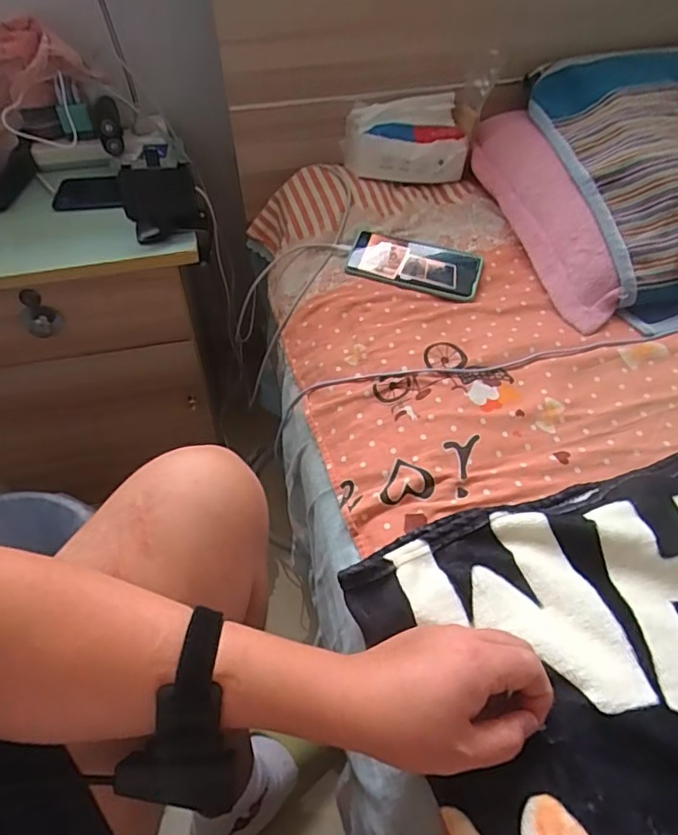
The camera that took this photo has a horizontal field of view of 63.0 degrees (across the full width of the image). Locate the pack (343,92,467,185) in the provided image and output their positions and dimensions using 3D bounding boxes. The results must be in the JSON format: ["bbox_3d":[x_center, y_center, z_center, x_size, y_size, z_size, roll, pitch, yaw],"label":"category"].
[{"bbox_3d":[0.094,-0.396,0.799,0.172,0.077,0.113,-9,50,-6],"label":"pack"}]

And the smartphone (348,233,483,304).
[{"bbox_3d":[0.095,-0.201,0.716,0.170,0.009,0.091,14,51,13],"label":"smartphone"}]

